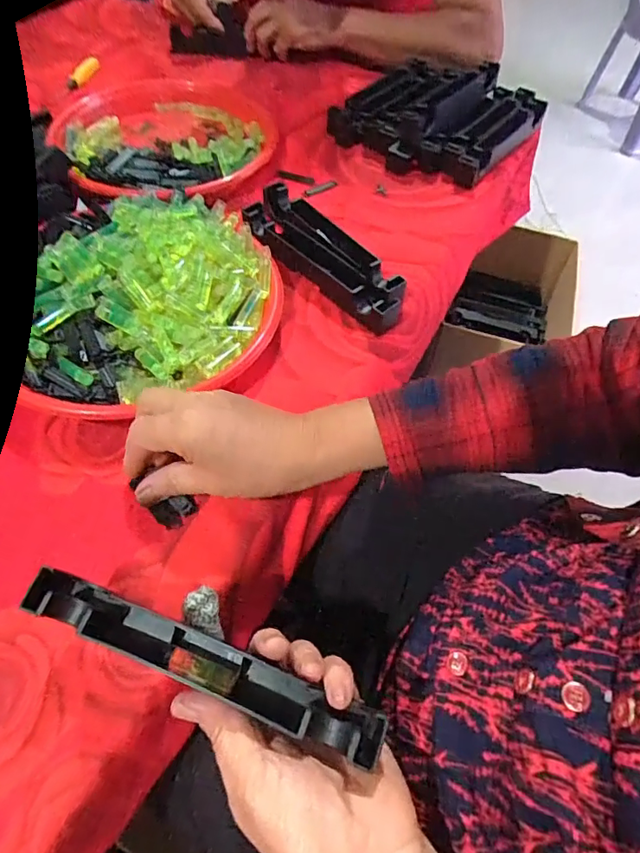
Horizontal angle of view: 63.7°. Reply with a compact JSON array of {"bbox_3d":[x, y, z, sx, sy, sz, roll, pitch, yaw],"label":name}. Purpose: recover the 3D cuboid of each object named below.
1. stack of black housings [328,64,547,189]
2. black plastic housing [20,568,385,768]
[{"bbox_3d":[0.150,-0.398,0.653,0.192,0.043,0.243,33,60,18],"label":"stack of black housings"},{"bbox_3d":[-0.062,0.125,0.275,0.196,0.029,0.027,21,57,7],"label":"black plastic housing"}]

